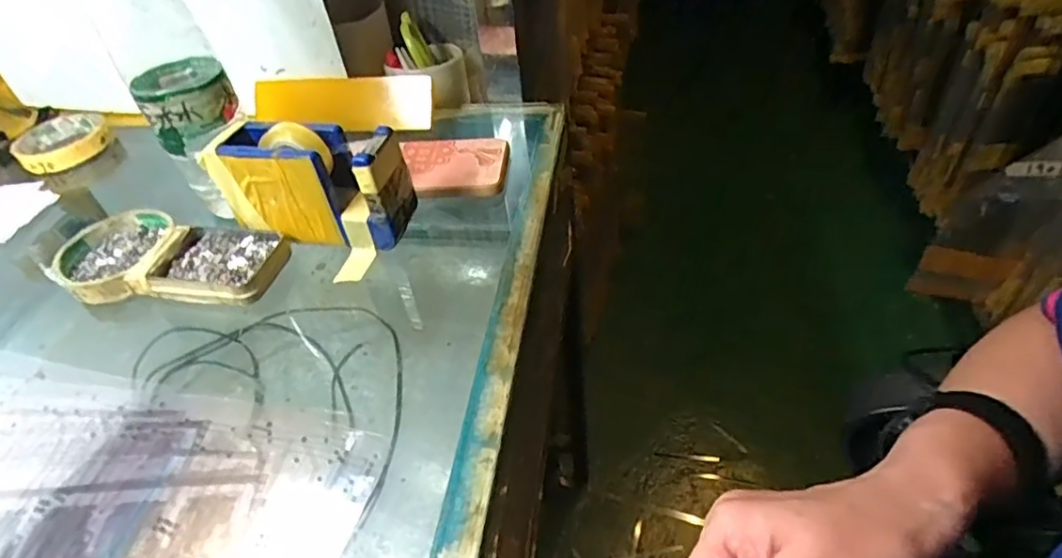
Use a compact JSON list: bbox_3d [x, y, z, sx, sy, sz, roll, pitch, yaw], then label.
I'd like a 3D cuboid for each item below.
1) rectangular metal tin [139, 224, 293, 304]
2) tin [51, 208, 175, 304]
[{"bbox_3d":[-0.230,-0.012,0.421,0.090,0.016,0.068,6,46,14],"label":"rectangular metal tin"},{"bbox_3d":[-0.311,-0.019,0.436,0.091,0.019,0.082,20,50,26],"label":"tin"}]

